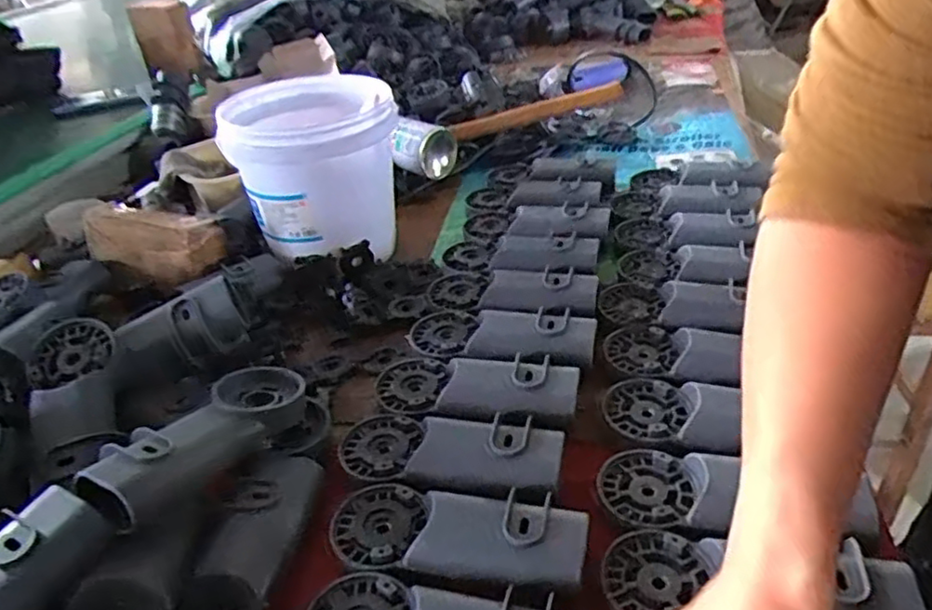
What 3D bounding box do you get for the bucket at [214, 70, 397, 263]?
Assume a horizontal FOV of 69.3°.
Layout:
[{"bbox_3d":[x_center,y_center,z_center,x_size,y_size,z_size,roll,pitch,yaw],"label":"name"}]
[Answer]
[{"bbox_3d":[-0.163,-0.150,0.725,0.165,0.139,0.186,-10,35,-8],"label":"bucket"}]

